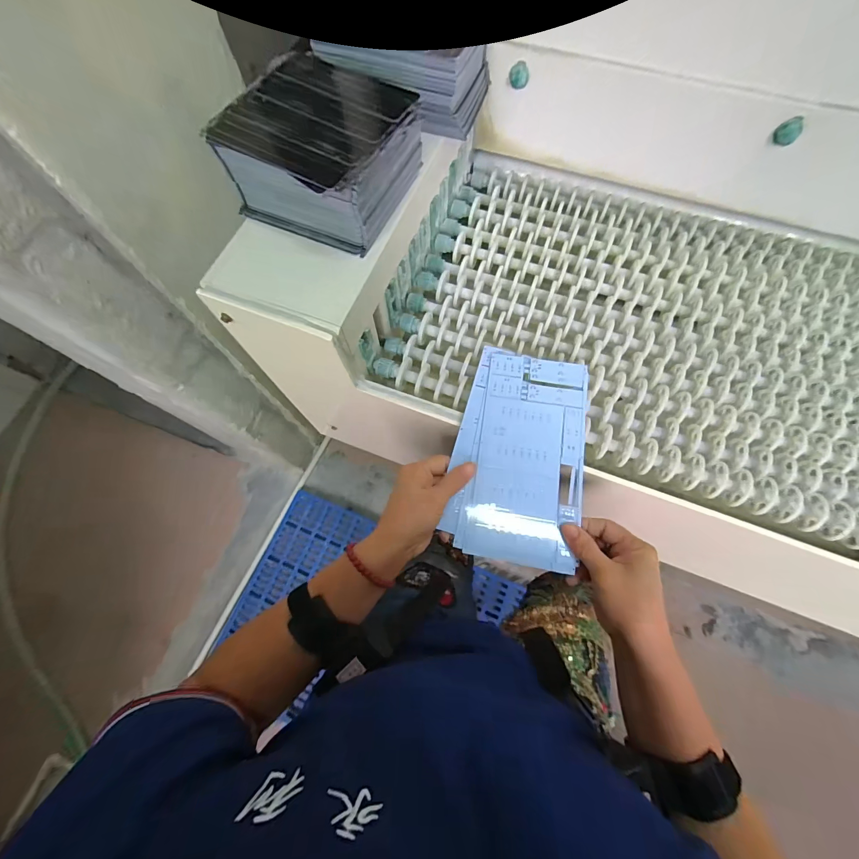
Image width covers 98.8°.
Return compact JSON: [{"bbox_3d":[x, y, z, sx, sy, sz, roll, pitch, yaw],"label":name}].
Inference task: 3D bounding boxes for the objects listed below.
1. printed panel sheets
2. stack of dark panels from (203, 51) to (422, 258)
[{"bbox_3d":[0.095,0.022,0.385,0.129,0.007,0.222,9,72,5],"label":"printed panel sheets"},{"bbox_3d":[-0.099,-0.264,0.358,0.151,0.080,0.139,24,72,11],"label":"stack of dark panels"}]

